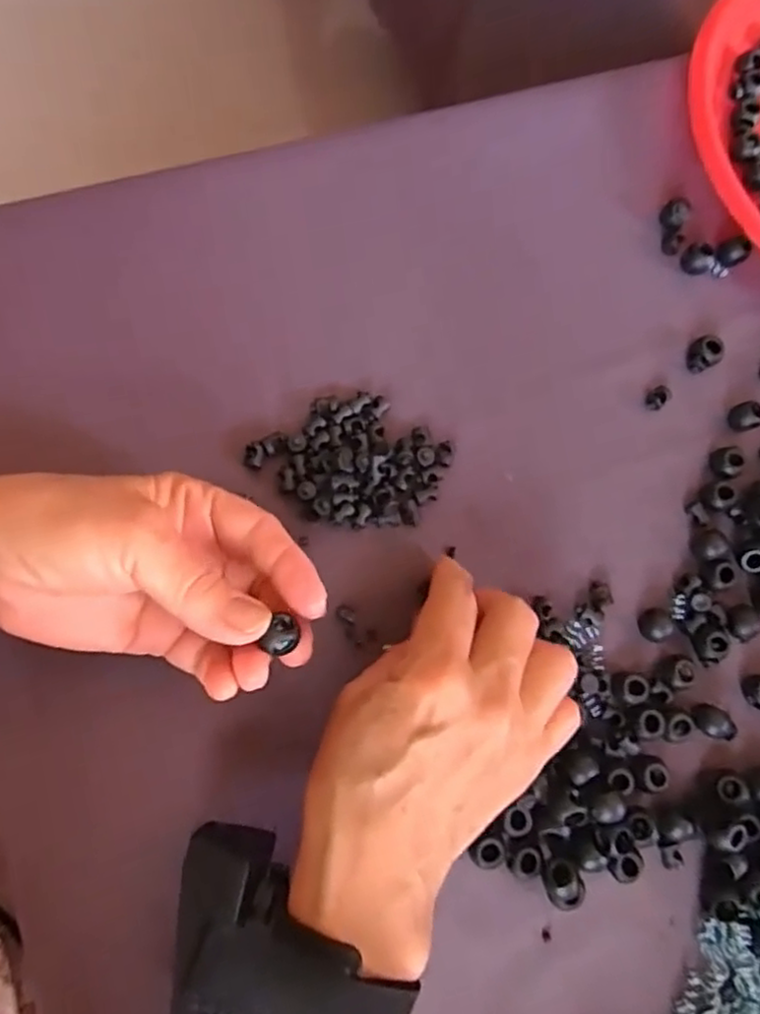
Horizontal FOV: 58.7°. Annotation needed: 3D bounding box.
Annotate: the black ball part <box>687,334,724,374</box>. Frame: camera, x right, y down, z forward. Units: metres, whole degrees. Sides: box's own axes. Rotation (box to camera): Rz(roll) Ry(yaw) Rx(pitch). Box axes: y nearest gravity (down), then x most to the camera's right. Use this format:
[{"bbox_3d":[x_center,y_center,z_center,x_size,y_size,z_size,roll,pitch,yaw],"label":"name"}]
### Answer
[{"bbox_3d":[0.164,-0.078,0.341,0.021,0.008,0.015,-34,83,-11],"label":"black ball part"}]

